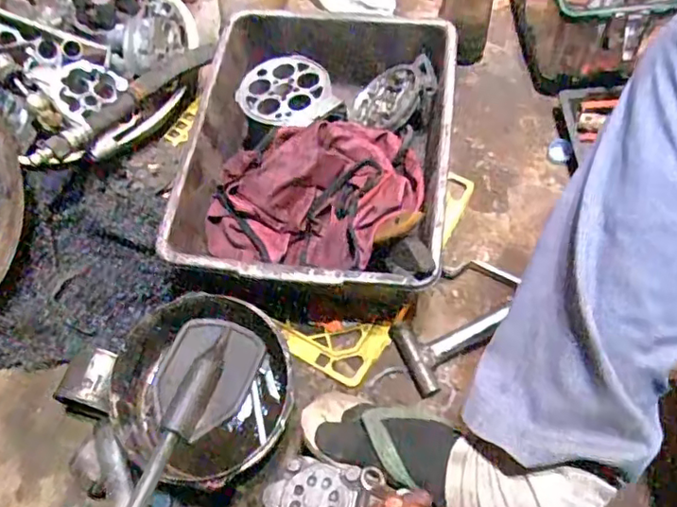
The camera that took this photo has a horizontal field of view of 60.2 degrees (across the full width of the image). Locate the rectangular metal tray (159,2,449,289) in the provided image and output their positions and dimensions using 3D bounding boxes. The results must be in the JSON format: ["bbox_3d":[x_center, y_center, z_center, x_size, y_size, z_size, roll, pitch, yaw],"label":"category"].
[{"bbox_3d":[-0.021,-0.122,0.748,0.307,0.119,0.386,6,63,6],"label":"rectangular metal tray"}]

